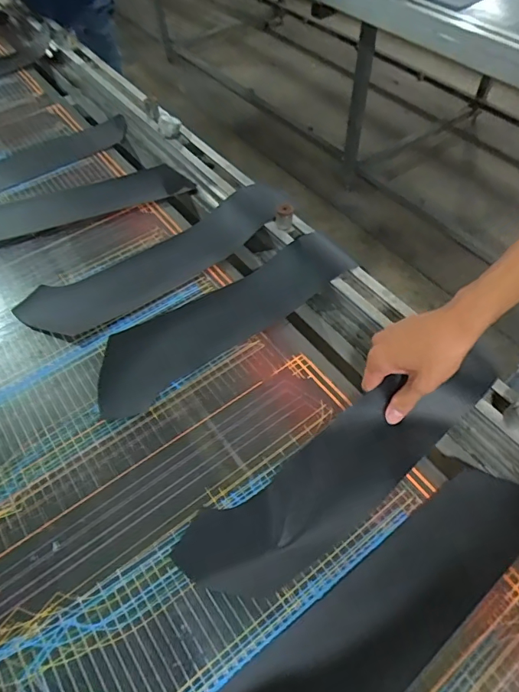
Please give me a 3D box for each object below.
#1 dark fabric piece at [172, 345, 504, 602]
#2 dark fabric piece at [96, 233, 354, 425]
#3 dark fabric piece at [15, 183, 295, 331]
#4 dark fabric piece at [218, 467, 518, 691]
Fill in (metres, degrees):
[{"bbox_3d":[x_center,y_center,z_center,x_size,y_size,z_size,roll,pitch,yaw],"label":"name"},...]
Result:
[{"bbox_3d":[0.092,0.120,0.458,0.371,0.034,0.098,-32,61,-12],"label":"dark fabric piece"},{"bbox_3d":[-0.046,-0.042,0.595,0.361,0.036,0.097,-32,61,-15],"label":"dark fabric piece"},{"bbox_3d":[-0.142,-0.127,0.642,0.394,0.014,0.103,-32,61,-15],"label":"dark fabric piece"},{"bbox_3d":[0.079,0.247,0.366,0.448,0.056,0.089,-32,57,-17],"label":"dark fabric piece"}]

